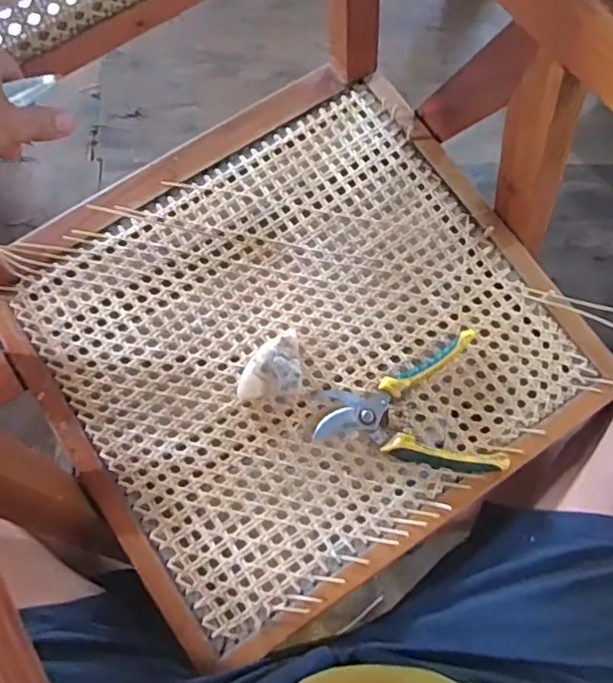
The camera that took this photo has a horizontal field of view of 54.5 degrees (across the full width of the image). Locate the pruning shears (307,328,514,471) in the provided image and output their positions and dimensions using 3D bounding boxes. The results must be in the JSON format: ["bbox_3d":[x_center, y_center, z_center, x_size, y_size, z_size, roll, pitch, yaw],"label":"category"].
[{"bbox_3d":[0.098,0.076,0.588,0.170,0.019,0.134,-12,75,-4],"label":"pruning shears"}]

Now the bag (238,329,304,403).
[{"bbox_3d":[-0.037,0.022,0.594,0.064,0.026,0.064,-8,75,-3],"label":"bag"}]

